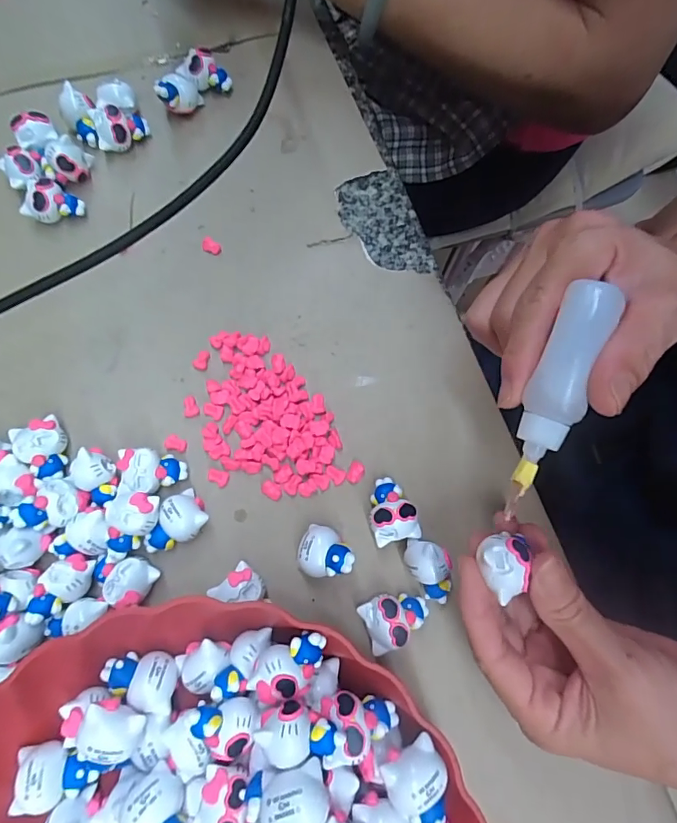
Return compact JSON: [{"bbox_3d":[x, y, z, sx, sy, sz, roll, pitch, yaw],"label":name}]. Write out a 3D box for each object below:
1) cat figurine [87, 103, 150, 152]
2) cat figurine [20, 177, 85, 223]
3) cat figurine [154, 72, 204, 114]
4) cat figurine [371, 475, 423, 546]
[{"bbox_3d":[-0.146,-0.191,0.315,0.033,0.024,0.022,-19,76,-7],"label":"cat figurine"},{"bbox_3d":[-0.183,-0.133,0.300,0.033,0.023,0.024,5,75,-1],"label":"cat figurine"},{"bbox_3d":[-0.111,-0.221,0.324,0.028,0.026,0.026,-17,76,-7],"label":"cat figurine"},{"bbox_3d":[0.028,0.054,0.254,0.024,0.017,0.034,-16,76,-7],"label":"cat figurine"}]

